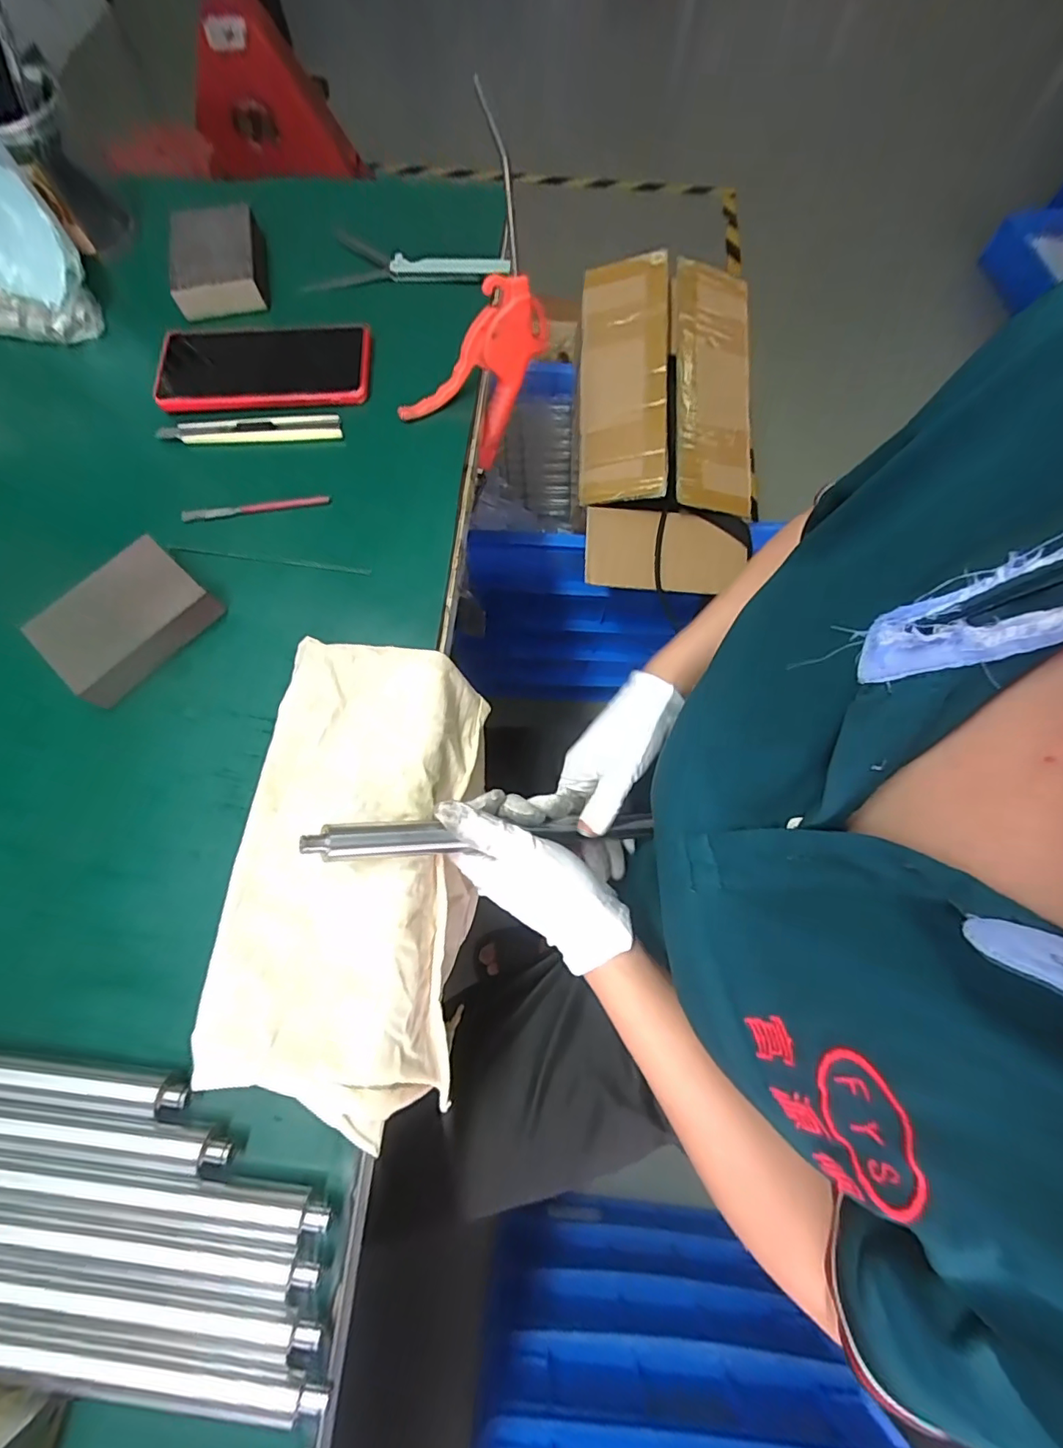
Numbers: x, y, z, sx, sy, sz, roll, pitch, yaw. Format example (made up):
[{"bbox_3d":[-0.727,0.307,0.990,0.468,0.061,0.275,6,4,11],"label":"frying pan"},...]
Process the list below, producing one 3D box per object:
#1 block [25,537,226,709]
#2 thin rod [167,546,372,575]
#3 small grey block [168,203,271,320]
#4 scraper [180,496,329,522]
[{"bbox_3d":[-0.260,-0.067,0.338,0.065,0.028,0.095,37,74,11],"label":"block"},{"bbox_3d":[-0.186,-0.117,0.371,0.147,0.004,0.004,8,70,1],"label":"thin rod"},{"bbox_3d":[-0.263,-0.388,0.440,0.071,0.028,0.092,-11,71,-4],"label":"small grey block"},{"bbox_3d":[-0.200,-0.158,0.382,0.102,0.007,0.010,-9,71,-5],"label":"scraper"}]

